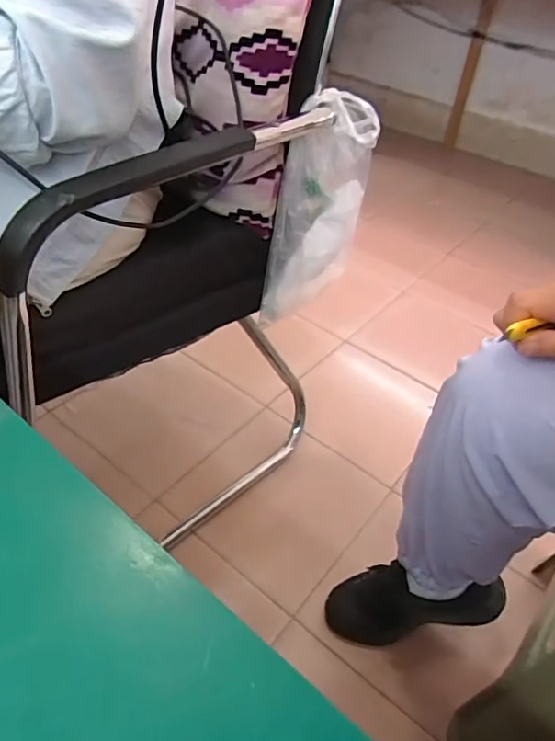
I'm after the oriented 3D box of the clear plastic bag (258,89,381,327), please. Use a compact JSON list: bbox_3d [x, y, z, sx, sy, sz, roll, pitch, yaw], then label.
[{"bbox_3d":[0.054,-0.209,0.690,0.115,0.265,0.124,9,43,3],"label":"clear plastic bag"}]

